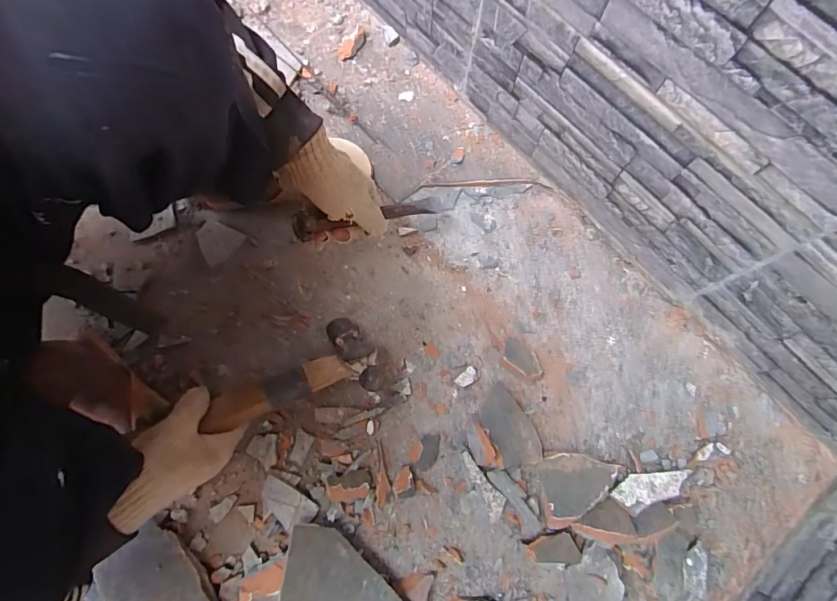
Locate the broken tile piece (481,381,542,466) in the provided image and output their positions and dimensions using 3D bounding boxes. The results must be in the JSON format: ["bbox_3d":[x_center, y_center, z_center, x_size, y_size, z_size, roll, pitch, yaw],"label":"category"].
[{"bbox_3d":[0.105,0.149,0.500,0.050,0.022,0.091,-24,73,-9],"label":"broken tile piece"}]

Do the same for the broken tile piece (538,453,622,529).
[{"bbox_3d":[0.182,0.211,0.480,0.085,0.021,0.071,-6,71,-3],"label":"broken tile piece"}]

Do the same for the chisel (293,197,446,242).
[{"bbox_3d":[-0.043,-0.093,0.460,0.204,0.018,0.020,-19,70,-40],"label":"chisel"}]

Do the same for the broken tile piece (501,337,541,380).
[{"bbox_3d":[0.130,0.074,0.528,0.052,0.019,0.038,35,74,10],"label":"broken tile piece"}]

